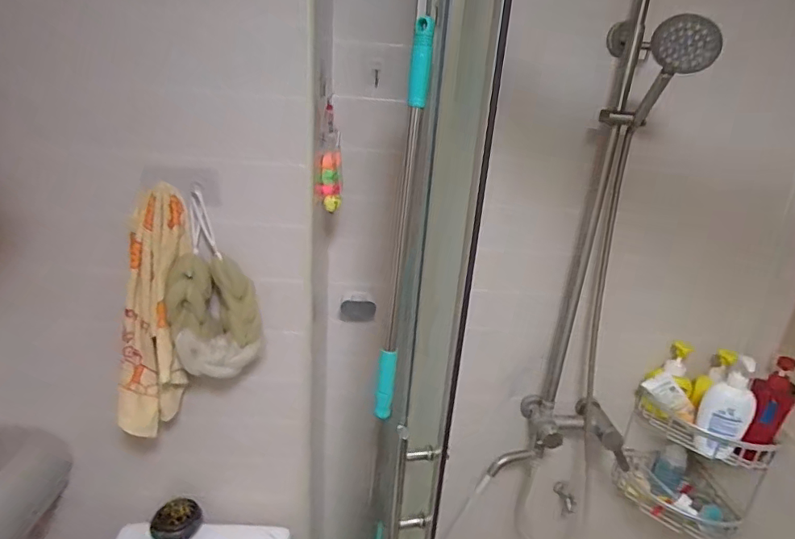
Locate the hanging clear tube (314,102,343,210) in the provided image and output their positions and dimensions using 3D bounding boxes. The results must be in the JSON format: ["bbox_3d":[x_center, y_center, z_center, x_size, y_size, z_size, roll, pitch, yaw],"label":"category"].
[{"bbox_3d":[-0.119,-0.190,0.831,0.037,0.169,0.049,7,21,9],"label":"hanging clear tube"}]

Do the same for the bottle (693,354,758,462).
[{"bbox_3d":[0.725,0.298,1.036,0.063,0.235,0.083,-8,24,-28],"label":"bottle"}]

